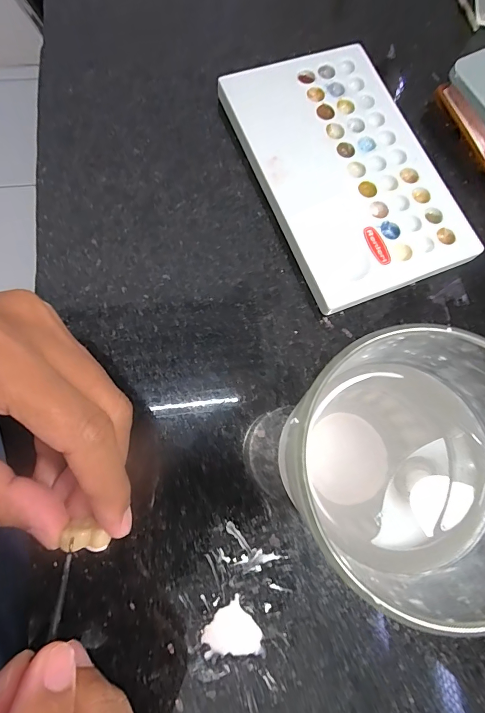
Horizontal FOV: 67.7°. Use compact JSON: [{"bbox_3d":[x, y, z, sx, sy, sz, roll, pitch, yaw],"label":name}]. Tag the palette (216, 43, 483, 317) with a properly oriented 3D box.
[{"bbox_3d":[0.056,-0.106,0.206,0.092,0.012,0.152,-22,78,-7],"label":"palette"}]

